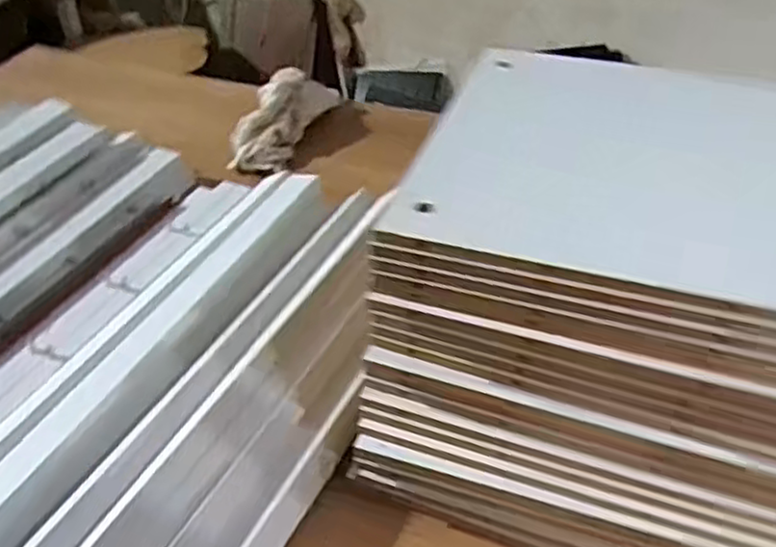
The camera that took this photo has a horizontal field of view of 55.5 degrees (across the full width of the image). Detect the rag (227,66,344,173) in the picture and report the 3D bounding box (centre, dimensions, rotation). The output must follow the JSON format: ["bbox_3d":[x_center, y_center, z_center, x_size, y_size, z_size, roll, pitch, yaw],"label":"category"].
[{"bbox_3d":[-0.174,-0.269,1.294,0.094,0.108,0.273,21,59,24],"label":"rag"}]

